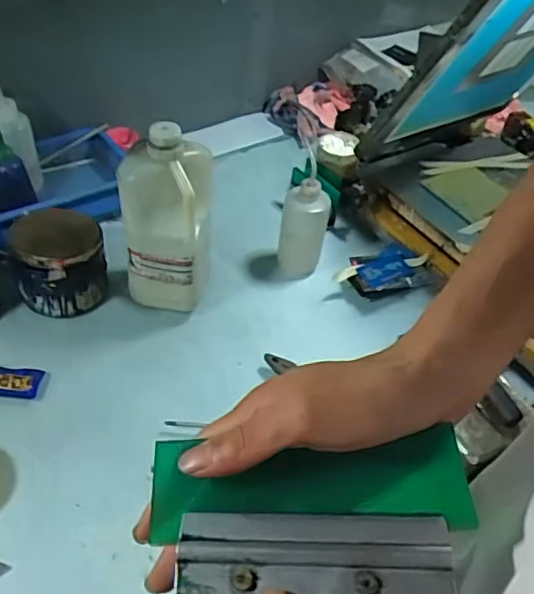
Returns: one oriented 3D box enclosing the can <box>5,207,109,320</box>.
[{"bbox_3d":[-0.321,-0.058,0.910,0.130,0.127,0.145,-11,48,-17],"label":"can"}]

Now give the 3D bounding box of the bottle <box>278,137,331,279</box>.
[{"bbox_3d":[0.063,-0.132,0.969,0.075,0.205,0.080,7,45,0],"label":"bottle"}]

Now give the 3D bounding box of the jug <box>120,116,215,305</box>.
[{"bbox_3d":[-0.142,-0.100,0.851,0.120,0.292,0.098,5,45,-2],"label":"jug"}]

